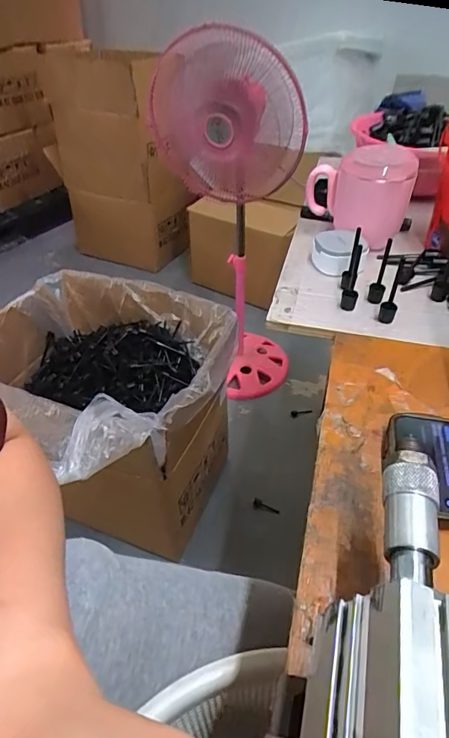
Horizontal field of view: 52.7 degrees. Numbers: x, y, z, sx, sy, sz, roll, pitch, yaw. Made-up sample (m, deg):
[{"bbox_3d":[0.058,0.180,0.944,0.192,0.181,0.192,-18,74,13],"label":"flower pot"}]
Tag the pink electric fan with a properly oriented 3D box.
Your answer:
[{"bbox_3d":[0.019,-0.328,1.183,0.340,0.873,0.340,2,42,3],"label":"pink electric fan"}]

